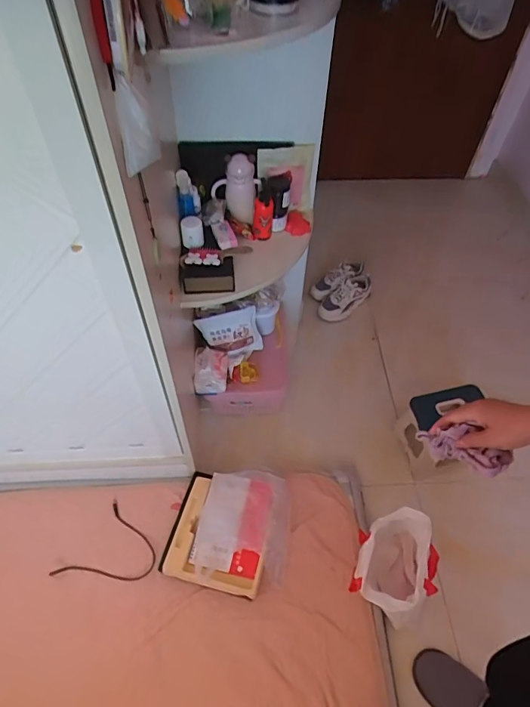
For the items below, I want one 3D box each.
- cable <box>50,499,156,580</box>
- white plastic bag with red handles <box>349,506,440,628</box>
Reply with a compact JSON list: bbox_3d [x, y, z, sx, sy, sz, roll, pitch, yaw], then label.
[{"bbox_3d":[-0.404,0.541,1.185,0.206,0.016,0.224,29,58,19],"label":"cable"},{"bbox_3d":[0.336,0.541,1.148,0.198,0.188,0.245,19,55,13],"label":"white plastic bag with red handles"}]

